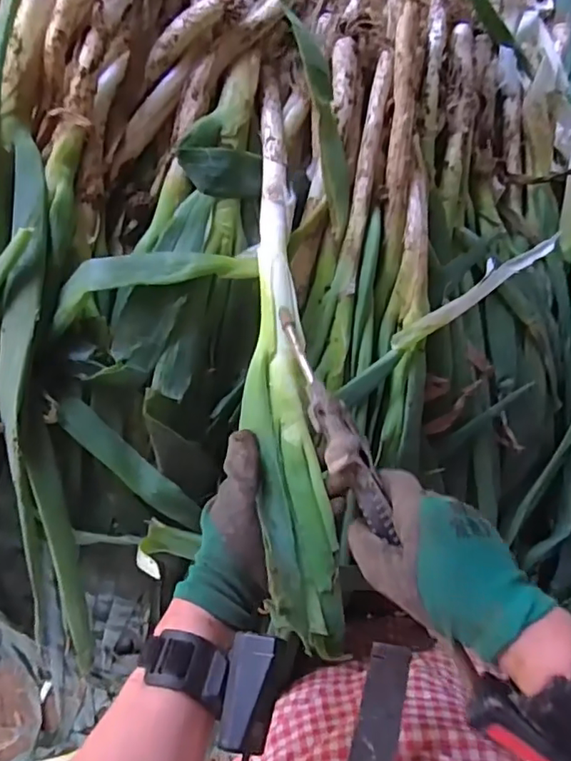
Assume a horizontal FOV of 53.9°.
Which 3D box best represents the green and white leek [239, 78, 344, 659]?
[{"bbox_3d":[-0.006,-0.056,0.510,0.069,0.055,0.547,-7,71,6],"label":"green and white leek"}]

